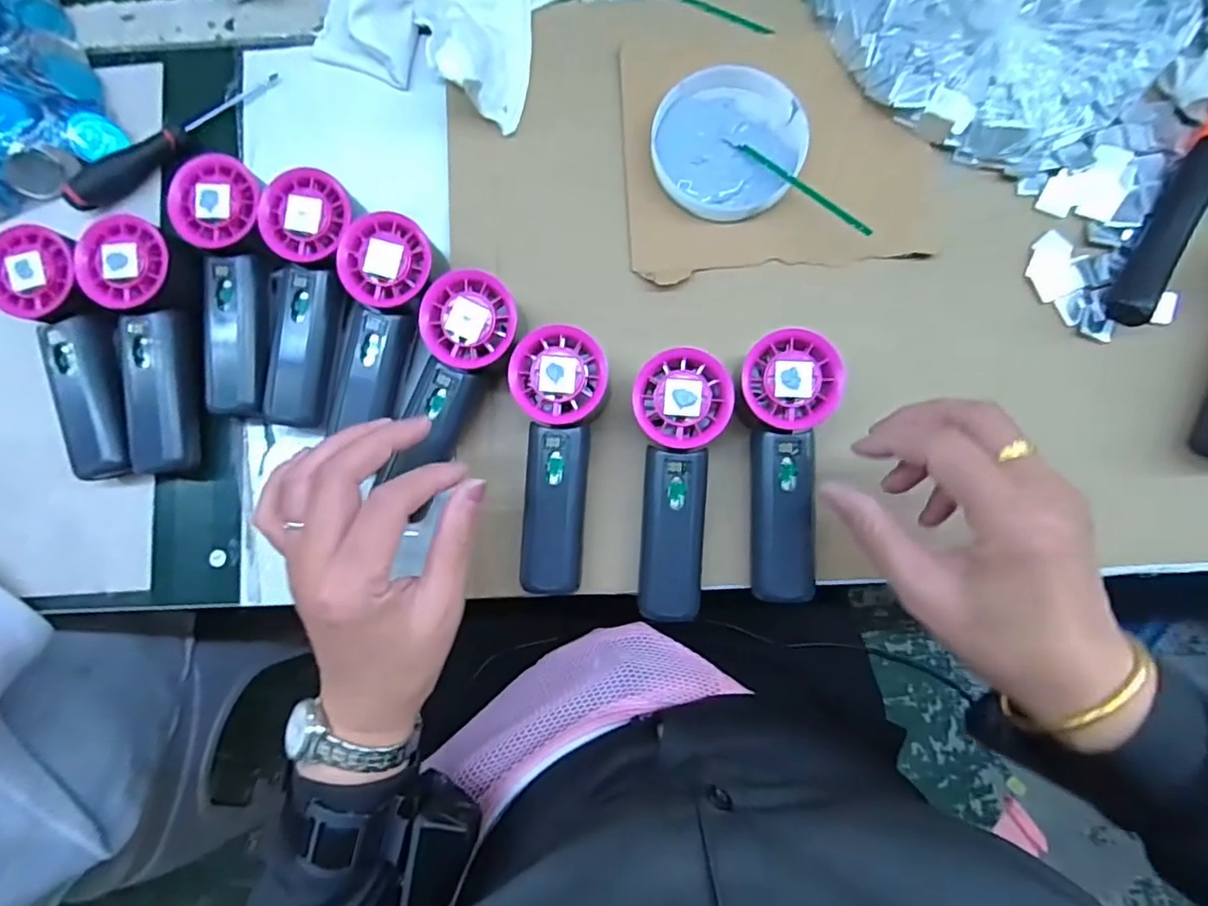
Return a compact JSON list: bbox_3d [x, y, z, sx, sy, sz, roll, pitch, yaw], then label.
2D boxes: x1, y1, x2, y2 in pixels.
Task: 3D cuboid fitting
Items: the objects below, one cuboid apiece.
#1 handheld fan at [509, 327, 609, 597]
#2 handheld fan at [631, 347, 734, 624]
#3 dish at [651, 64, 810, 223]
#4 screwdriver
[{"bbox_3d":[-0.025,0.007,0.365,0.051,0.055,0.152,-1,82,1],"label":"handheld fan"},{"bbox_3d":[0.041,0.021,0.360,0.052,0.057,0.152,5,82,2],"label":"handheld fan"},{"bbox_3d":[0.082,-0.207,0.401,0.098,0.021,0.095,0,82,2],"label":"dish"},{"bbox_3d":[-0.302,-0.225,0.417,0.159,0.022,0.028,-38,82,-4],"label":"screwdriver"}]

